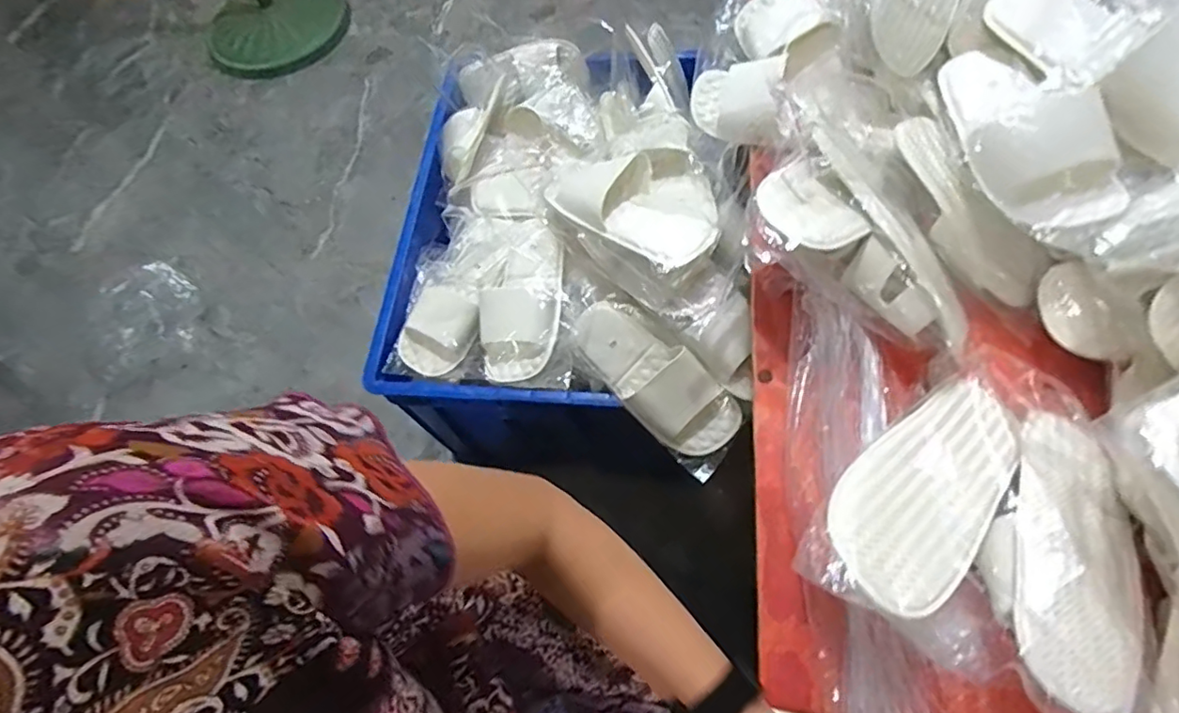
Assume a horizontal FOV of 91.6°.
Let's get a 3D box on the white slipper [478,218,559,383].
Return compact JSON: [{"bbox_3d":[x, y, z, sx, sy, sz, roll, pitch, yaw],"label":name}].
[{"bbox_3d":[-0.088,-0.085,0.775,0.107,0.058,0.239,3,65,7],"label":"white slipper"}]

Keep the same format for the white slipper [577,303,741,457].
[{"bbox_3d":[0.077,0.027,0.713,0.230,0.061,0.097,41,90,13],"label":"white slipper"}]

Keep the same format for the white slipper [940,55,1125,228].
[{"bbox_3d":[0.418,-0.223,0.557,0.102,0.047,0.232,-26,61,22],"label":"white slipper"}]

